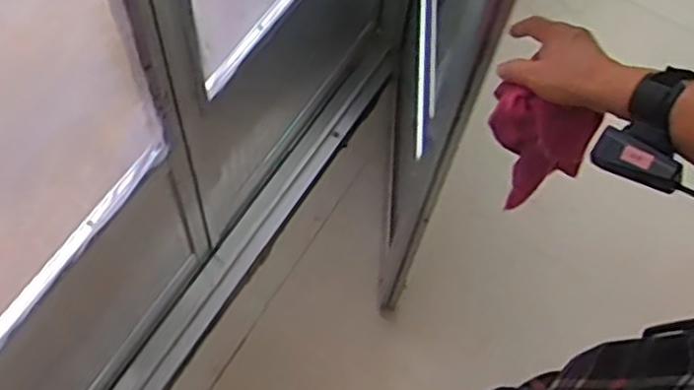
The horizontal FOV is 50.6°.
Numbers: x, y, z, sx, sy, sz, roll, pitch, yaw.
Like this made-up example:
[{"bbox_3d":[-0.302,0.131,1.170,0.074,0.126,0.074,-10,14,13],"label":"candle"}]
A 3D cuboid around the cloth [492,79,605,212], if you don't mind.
[{"bbox_3d":[0.190,-0.039,0.763,0.097,0.186,0.034,19,58,13],"label":"cloth"}]

